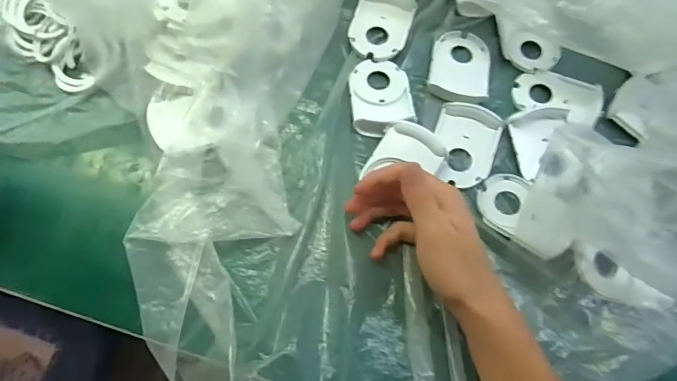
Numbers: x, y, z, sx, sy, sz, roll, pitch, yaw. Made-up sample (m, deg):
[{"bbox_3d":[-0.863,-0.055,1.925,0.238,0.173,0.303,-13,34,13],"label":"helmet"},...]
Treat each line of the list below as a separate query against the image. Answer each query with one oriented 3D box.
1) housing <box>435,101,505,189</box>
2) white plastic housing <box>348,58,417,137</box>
[{"bbox_3d":[0.117,-0.042,0.410,0.058,0.010,0.077,19,70,4],"label":"housing"},{"bbox_3d":[0.040,-0.092,0.422,0.059,0.015,0.081,-4,70,-5],"label":"white plastic housing"}]

